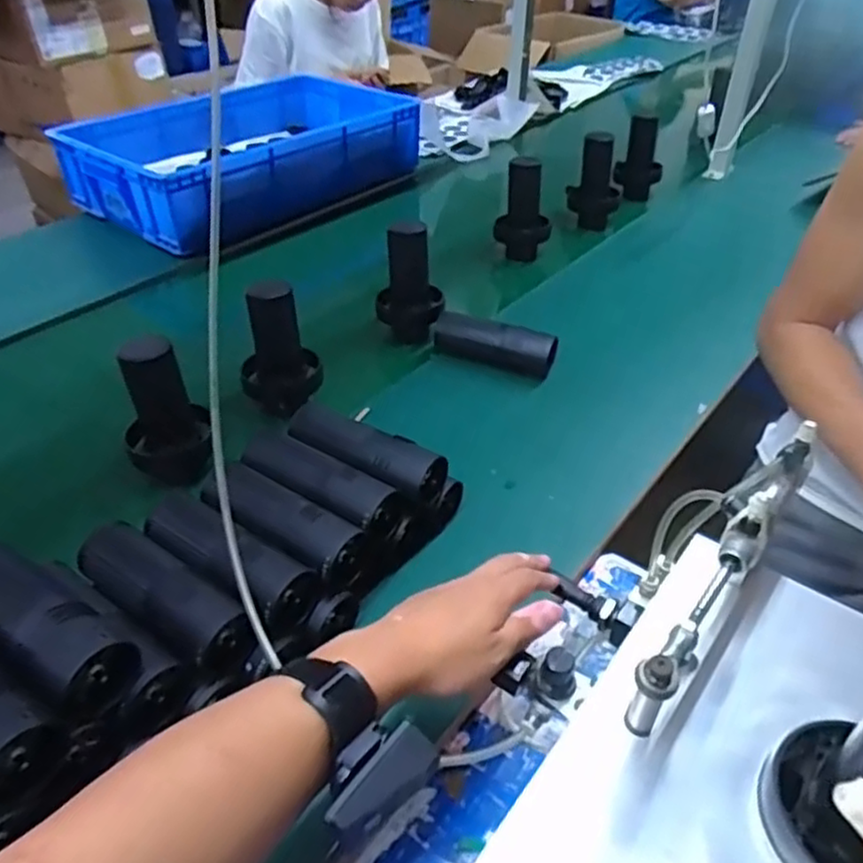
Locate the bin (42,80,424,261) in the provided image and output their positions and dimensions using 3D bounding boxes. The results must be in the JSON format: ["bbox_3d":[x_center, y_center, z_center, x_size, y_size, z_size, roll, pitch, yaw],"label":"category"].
[{"bbox_3d":[-0.360,-0.565,1.461,0.393,0.164,0.667,27,46,29],"label":"bin"}]

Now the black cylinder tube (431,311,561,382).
[{"bbox_3d":[0.083,-0.113,0.955,0.165,0.064,0.046,13,41,14],"label":"black cylinder tube"}]

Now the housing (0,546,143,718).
[{"bbox_3d":[-0.275,0.129,0.487,0.155,0.055,0.059,24,45,28],"label":"housing"}]

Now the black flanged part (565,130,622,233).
[{"bbox_3d":[0.304,-0.466,1.318,0.098,0.167,0.086,8,40,9],"label":"black flanged part"}]

